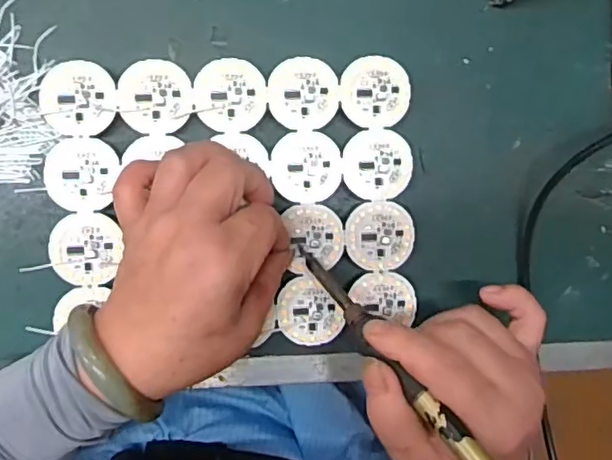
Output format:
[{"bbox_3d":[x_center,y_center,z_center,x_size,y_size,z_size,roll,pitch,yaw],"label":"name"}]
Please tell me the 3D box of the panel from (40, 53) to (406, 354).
[{"bbox_3d":[-0.043,-0.017,0.371,0.217,0.006,0.169,-2,93,-6],"label":"panel"}]

